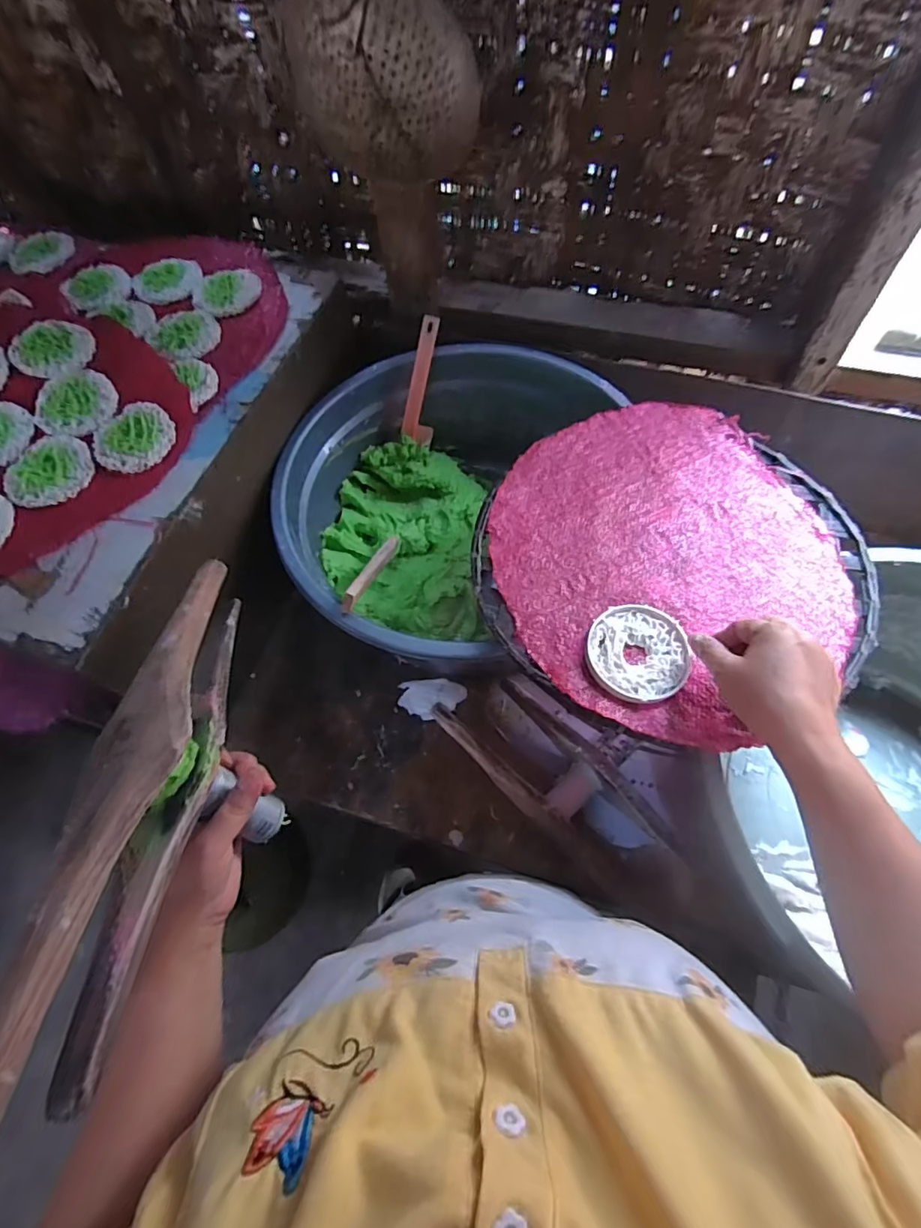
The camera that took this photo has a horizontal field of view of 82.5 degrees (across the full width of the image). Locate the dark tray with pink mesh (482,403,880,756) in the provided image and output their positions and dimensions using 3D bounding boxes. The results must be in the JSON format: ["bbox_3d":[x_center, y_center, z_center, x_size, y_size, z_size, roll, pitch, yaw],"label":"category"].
[{"bbox_3d":[0.194,-0.061,0.500,0.352,0.018,0.335,-28,65,-11],"label":"dark tray with pink mesh"}]

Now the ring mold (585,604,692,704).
[{"bbox_3d":[0.151,0.032,0.447,0.083,0.009,0.087,-1,63,2],"label":"ring mold"}]

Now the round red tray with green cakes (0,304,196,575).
[{"bbox_3d":[-0.445,-0.188,0.518,0.307,0.032,0.331,-1,63,2],"label":"round red tray with green cakes"}]

